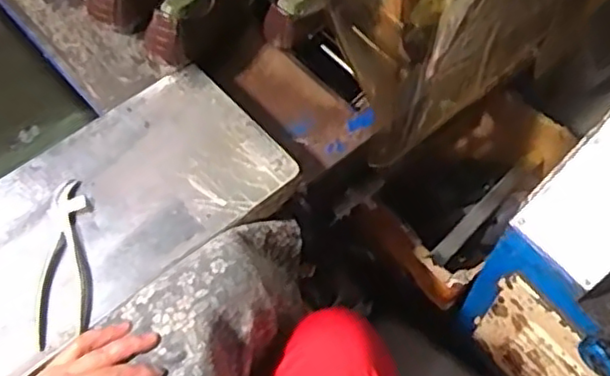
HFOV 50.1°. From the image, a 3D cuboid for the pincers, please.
[{"bbox_3d":[-0.255,0.072,0.701,0.051,0.028,0.188,-8,61,-2],"label":"pincers"}]

